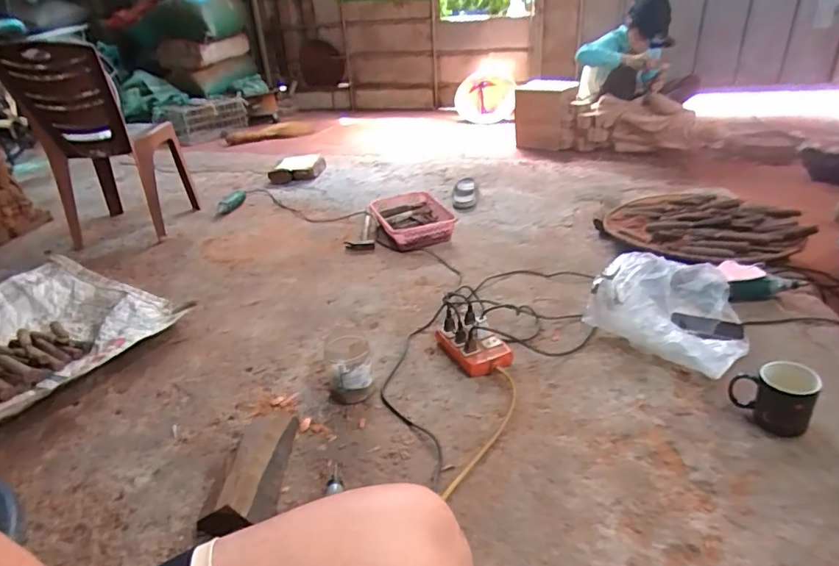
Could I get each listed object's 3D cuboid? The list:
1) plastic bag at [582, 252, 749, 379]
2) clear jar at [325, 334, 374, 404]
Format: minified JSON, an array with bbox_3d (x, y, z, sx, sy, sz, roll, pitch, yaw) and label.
[{"bbox_3d":[0.567,0.045,1.095,0.264,0.149,0.294,-24,35,-30],"label":"plastic bag"},{"bbox_3d":[-0.145,0.172,1.018,0.095,0.105,0.109,-10,30,-8],"label":"clear jar"}]

